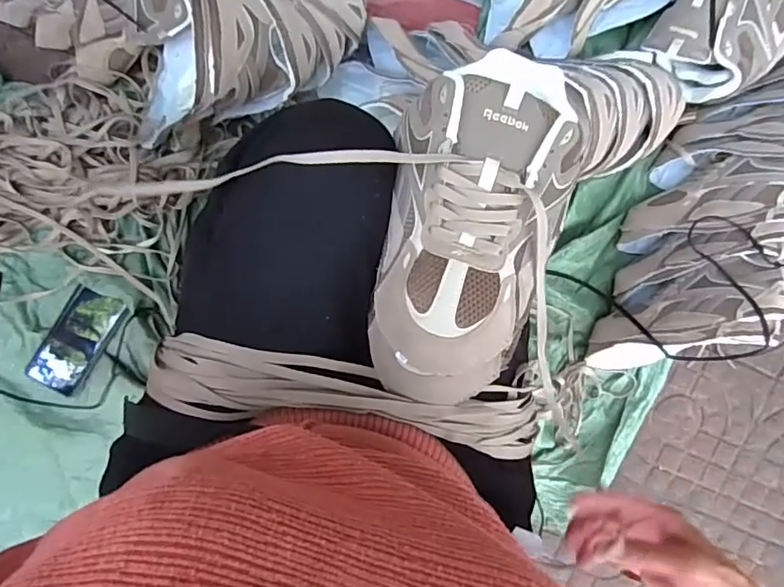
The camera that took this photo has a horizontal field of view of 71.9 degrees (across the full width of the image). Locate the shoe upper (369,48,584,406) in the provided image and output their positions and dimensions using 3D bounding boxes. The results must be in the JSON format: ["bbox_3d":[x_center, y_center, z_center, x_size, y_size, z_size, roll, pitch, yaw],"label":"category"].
[{"bbox_3d":[0.060,-0.040,0.400,0.127,0.060,0.251,15,98,-5],"label":"shoe upper"}]

